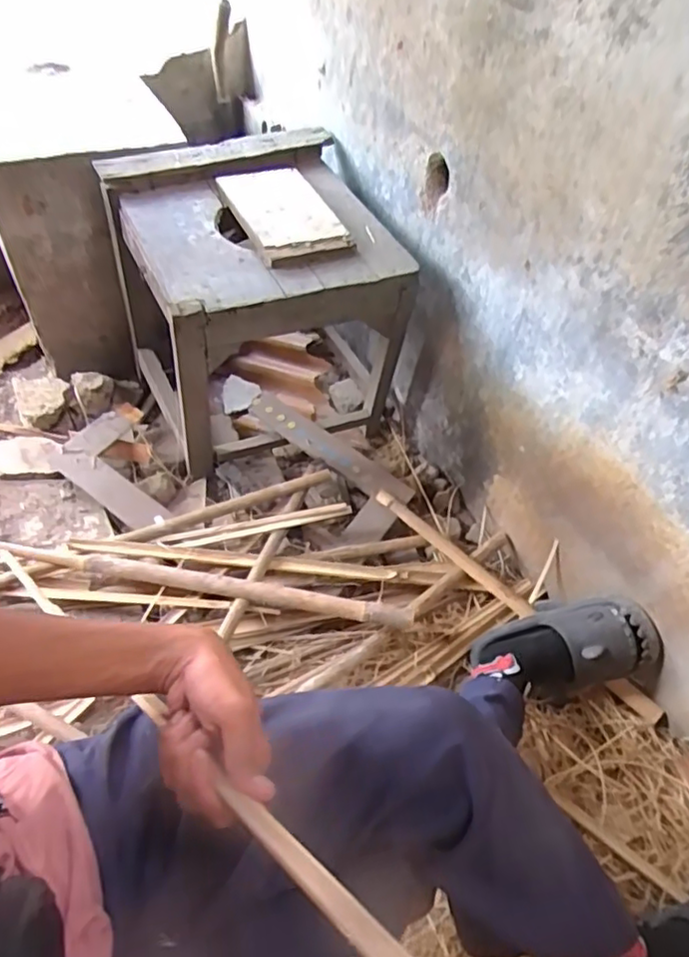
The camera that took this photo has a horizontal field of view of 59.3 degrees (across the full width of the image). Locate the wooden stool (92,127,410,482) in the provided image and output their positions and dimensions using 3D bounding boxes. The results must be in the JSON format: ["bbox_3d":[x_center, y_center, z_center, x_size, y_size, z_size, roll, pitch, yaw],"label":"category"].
[{"bbox_3d":[-0.169,-0.321,1.188,0.435,0.459,0.439,-21,57,-20],"label":"wooden stool"}]

